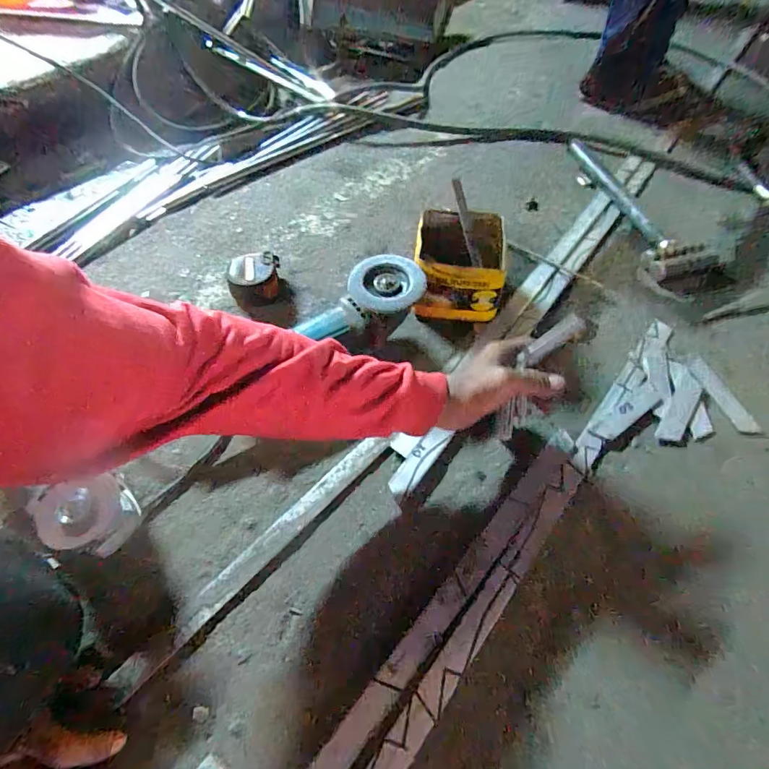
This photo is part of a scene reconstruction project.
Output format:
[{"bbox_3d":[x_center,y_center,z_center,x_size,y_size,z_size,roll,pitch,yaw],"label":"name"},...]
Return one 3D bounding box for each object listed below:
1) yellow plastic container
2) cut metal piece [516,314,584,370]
[{"bbox_3d":[0.100,-0.164,0.587,0.123,0.087,0.127,8,56,8],"label":"yellow plastic container"},{"bbox_3d":[0.162,-0.040,0.425,0.075,0.029,0.012,-34,61,-4],"label":"cut metal piece"}]

